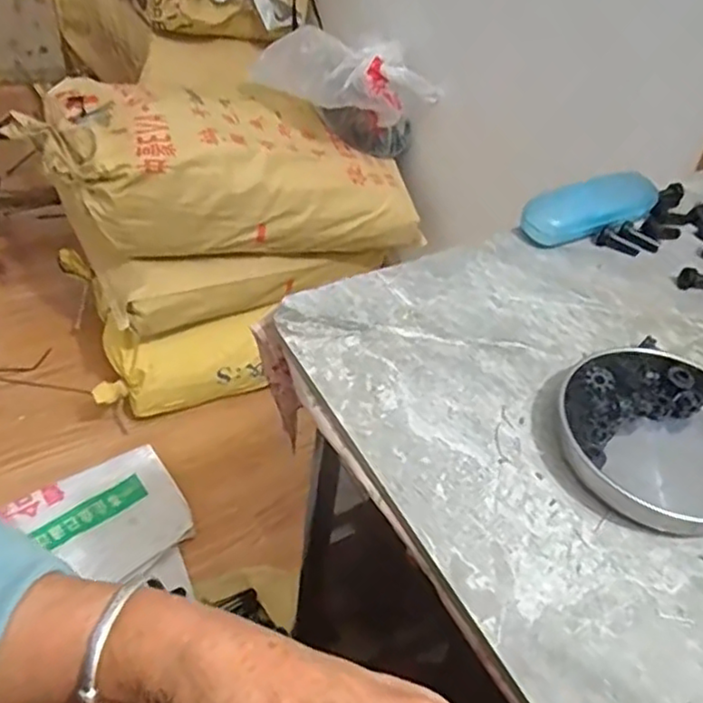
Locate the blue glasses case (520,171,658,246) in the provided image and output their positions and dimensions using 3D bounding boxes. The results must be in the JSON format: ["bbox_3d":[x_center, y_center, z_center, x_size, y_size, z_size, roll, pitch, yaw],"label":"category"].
[{"bbox_3d":[0.227,-0.134,0.621,0.154,0.039,0.049,-18,52,-22],"label":"blue glasses case"}]

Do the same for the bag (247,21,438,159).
[{"bbox_3d":[-0.016,-0.449,1.202,0.317,0.197,0.151,15,47,7],"label":"bag"}]

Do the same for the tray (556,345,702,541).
[{"bbox_3d":[0.217,0.053,0.453,0.138,0.021,0.152,34,52,23],"label":"tray"}]

